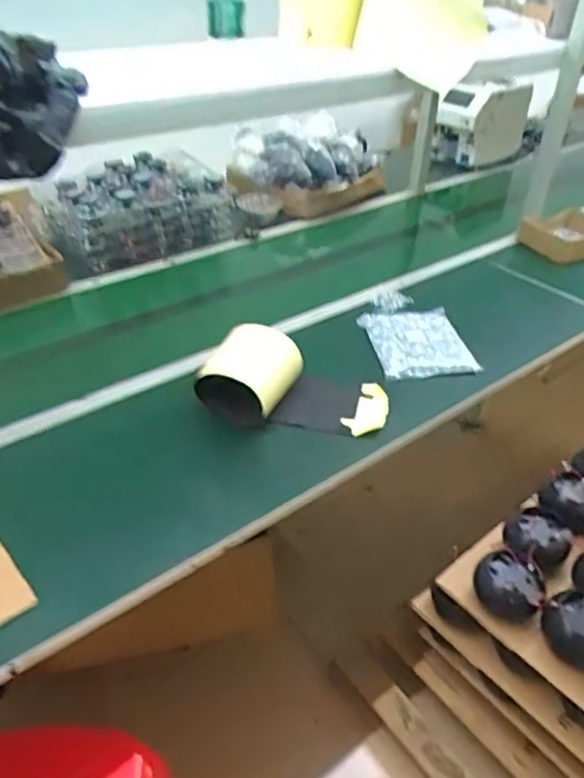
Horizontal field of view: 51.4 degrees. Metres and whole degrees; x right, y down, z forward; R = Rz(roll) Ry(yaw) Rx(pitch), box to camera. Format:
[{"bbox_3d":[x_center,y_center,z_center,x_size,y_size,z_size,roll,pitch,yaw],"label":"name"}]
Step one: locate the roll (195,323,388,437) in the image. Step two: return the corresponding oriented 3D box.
[{"bbox_3d":[0.006,-0.014,1.159,0.353,0.135,0.193,3,39,0],"label":"roll"}]

